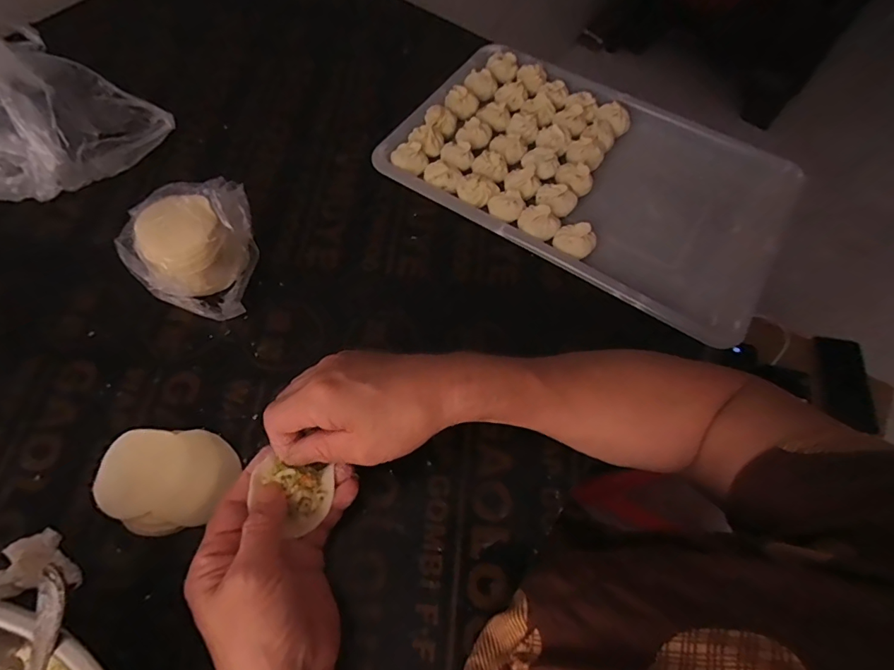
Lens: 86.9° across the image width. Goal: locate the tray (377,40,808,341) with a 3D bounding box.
[{"bbox_3d":[0.136,-0.161,0.466,0.363,0.031,0.220,32,66,12],"label":"tray"}]

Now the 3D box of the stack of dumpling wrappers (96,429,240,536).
[{"bbox_3d":[-0.195,0.098,0.327,0.082,0.019,0.070,19,64,6],"label":"stack of dumpling wrappers"}]

